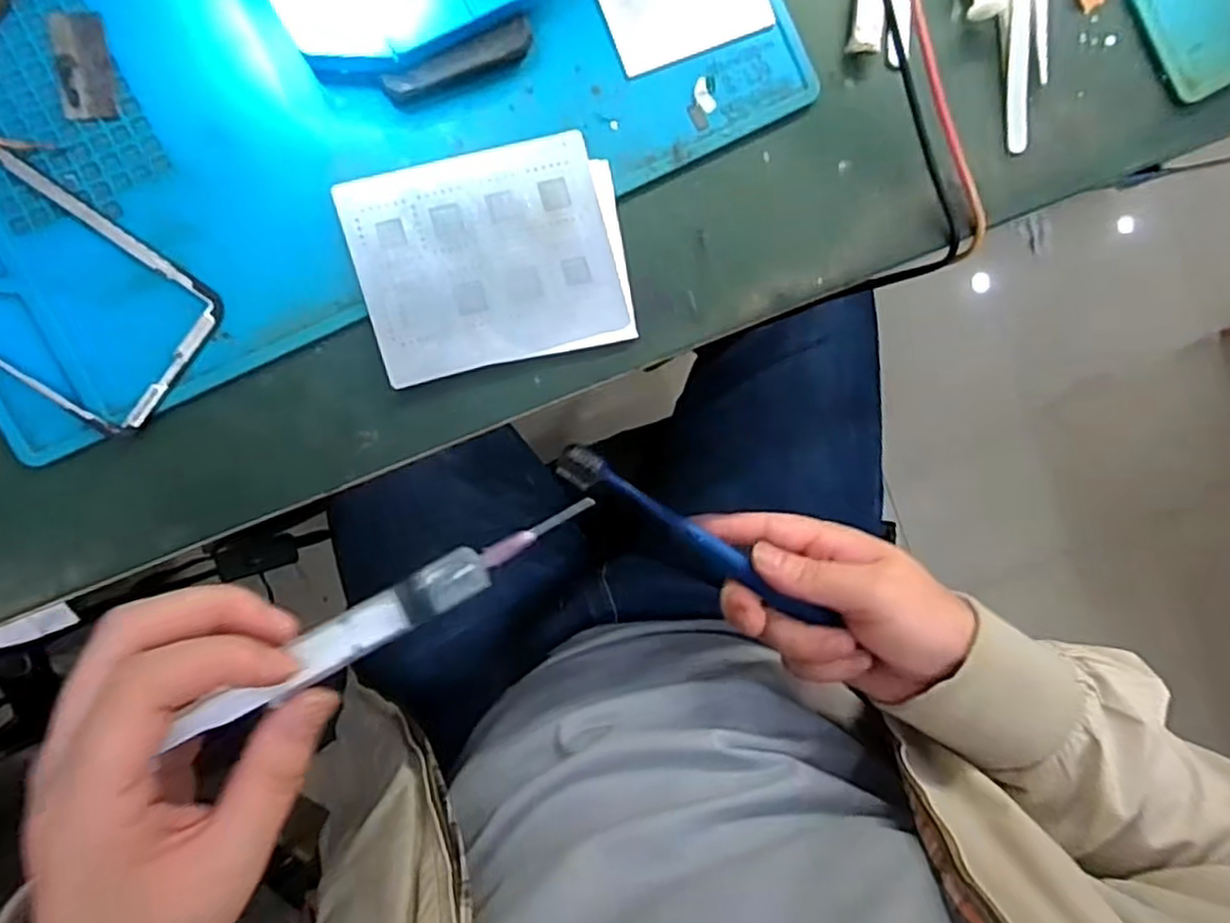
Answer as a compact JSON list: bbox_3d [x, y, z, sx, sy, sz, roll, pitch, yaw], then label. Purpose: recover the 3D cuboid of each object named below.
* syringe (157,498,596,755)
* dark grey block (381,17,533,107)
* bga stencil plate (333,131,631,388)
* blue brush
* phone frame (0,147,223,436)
[{"bbox_3d":[-0.076,0.053,0.264,0.154,0.011,0.017,-29,98,-23],"label":"syringe"},{"bbox_3d":[-0.060,-0.154,0.282,0.059,0.018,0.009,-27,97,-5],"label":"dark grey block"},{"bbox_3d":[-0.051,-0.081,0.291,0.099,0.004,0.080,-16,96,-7],"label":"bga stencil plate"},{"bbox_3d":[0.038,0.039,0.369,0.152,0.017,0.018,33,89,0],"label":"blue brush"},{"bbox_3d":[-0.223,-0.072,0.271,0.139,0.005,0.069,35,89,-9],"label":"phone frame"}]

